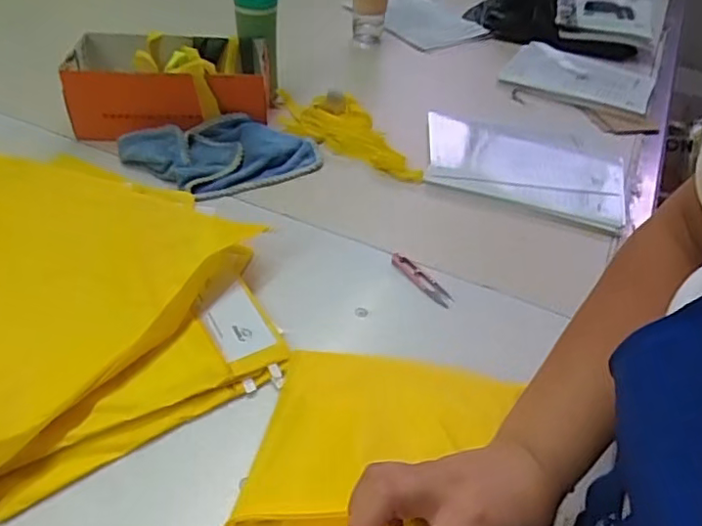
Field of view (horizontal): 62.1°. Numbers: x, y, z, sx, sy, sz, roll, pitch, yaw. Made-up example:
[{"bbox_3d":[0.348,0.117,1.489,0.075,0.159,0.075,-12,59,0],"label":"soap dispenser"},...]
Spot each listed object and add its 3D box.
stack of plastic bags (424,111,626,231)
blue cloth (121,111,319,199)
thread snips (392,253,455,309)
[{"bbox_3d":[0.293,-0.167,0.989,0.338,0.018,0.282,17,38,7],"label":"stack of plastic bags"},{"bbox_3d":[-0.196,-0.157,0.885,0.302,0.047,0.153,-3,42,-9],"label":"blue cloth"},{"bbox_3d":[0.089,0.021,0.743,0.025,0.007,0.104,-23,49,-29],"label":"thread snips"}]

